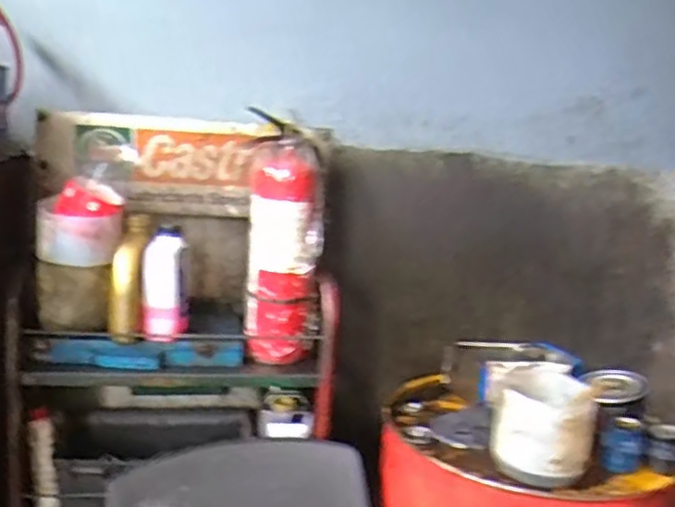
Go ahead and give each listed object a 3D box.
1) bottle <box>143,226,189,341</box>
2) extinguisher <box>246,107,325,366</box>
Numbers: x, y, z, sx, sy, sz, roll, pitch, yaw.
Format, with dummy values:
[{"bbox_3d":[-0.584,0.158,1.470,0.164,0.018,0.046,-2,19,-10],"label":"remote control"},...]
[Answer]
[{"bbox_3d":[-0.341,0.060,1.308,0.086,0.197,0.095,0,11,-23],"label":"bottle"},{"bbox_3d":[-0.108,-0.021,1.351,0.141,0.474,0.167,3,10,-6],"label":"extinguisher"}]

